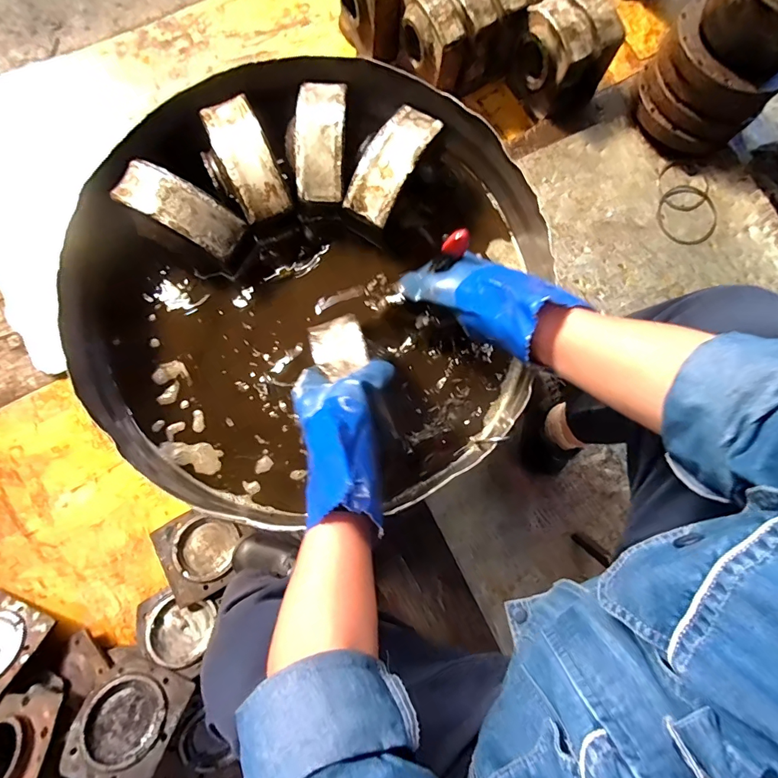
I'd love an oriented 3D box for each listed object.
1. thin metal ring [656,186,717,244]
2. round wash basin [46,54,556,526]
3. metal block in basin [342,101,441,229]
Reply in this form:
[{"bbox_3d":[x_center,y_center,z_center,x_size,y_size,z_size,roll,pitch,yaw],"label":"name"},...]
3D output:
[{"bbox_3d":[0.677,-0.396,0.973,0.139,0.007,0.133,0,89,6],"label":"thin metal ring"},{"bbox_3d":[-0.089,-0.129,0.569,0.552,0.176,0.563,0,79,1],"label":"round wash basin"},{"bbox_3d":[-0.001,-0.294,0.539,0.076,0.034,0.158,31,80,1],"label":"metal block in basin"}]

